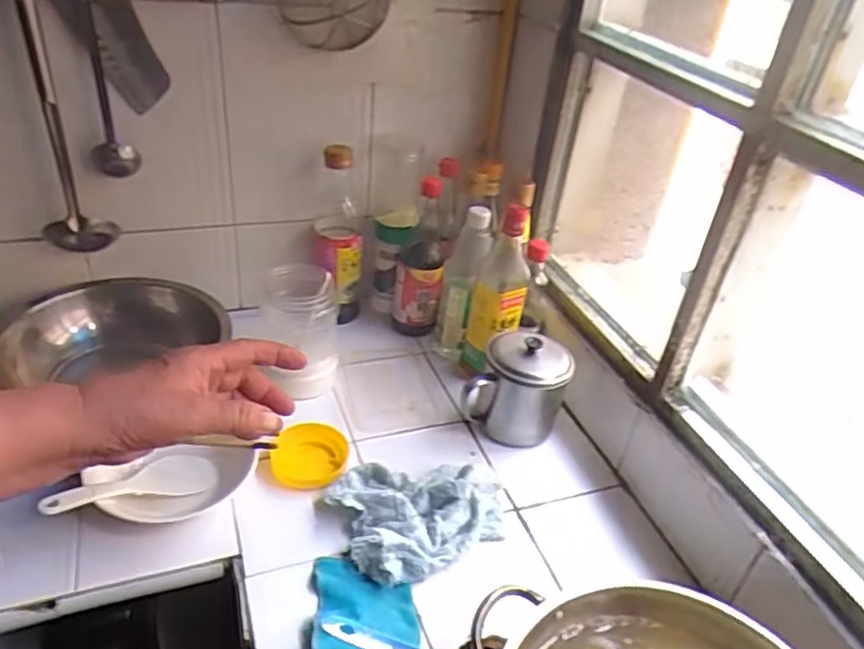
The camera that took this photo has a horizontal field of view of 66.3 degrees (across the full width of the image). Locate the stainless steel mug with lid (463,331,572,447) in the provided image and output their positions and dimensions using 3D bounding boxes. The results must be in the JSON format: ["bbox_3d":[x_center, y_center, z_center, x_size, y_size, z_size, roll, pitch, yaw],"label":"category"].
[{"bbox_3d":[0.103,0.077,0.811,0.116,0.127,0.091,13,35,8],"label":"stainless steel mug with lid"}]

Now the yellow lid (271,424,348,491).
[{"bbox_3d":[-0.140,0.151,0.756,0.084,0.013,0.083,4,53,-5],"label":"yellow lid"}]

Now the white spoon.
[{"bbox_3d":[-0.296,0.161,0.663,0.043,0.023,0.180,34,21,33],"label":"white spoon"}]

